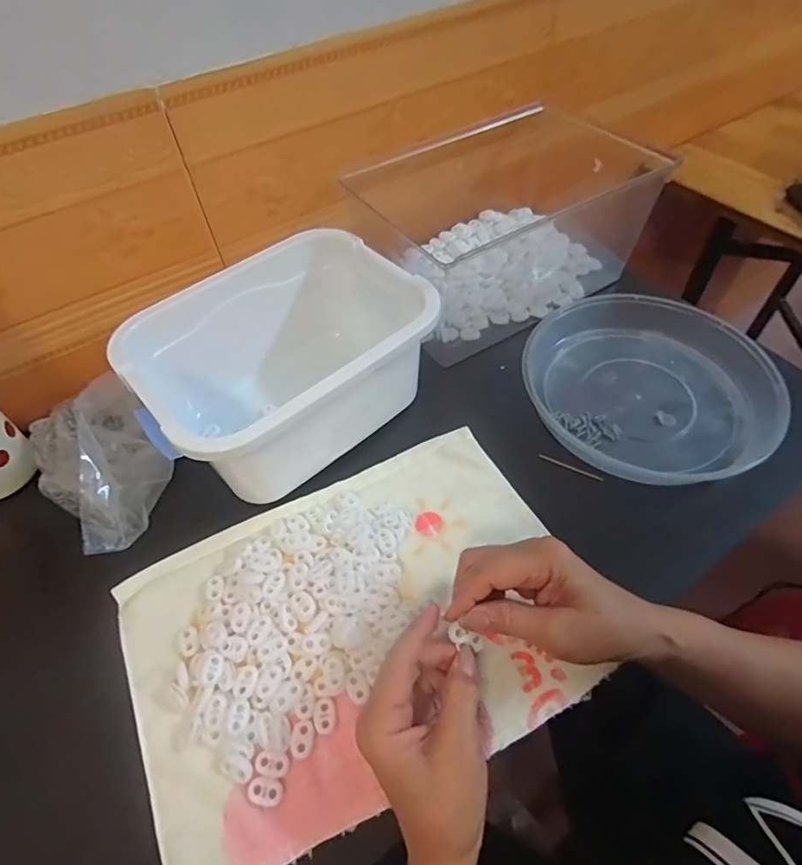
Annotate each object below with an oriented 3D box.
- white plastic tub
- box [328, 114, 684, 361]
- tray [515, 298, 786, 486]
[{"bbox_3d":[-0.103,-0.059,0.468,0.240,0.119,0.184,-38,60,-22],"label":"white plastic tub"},{"bbox_3d":[0.119,-0.247,0.601,0.298,0.131,0.224,-25,56,-14],"label":"box"},{"bbox_3d":[0.247,-0.048,0.496,0.207,0.055,0.219,-2,53,3],"label":"tray"}]

